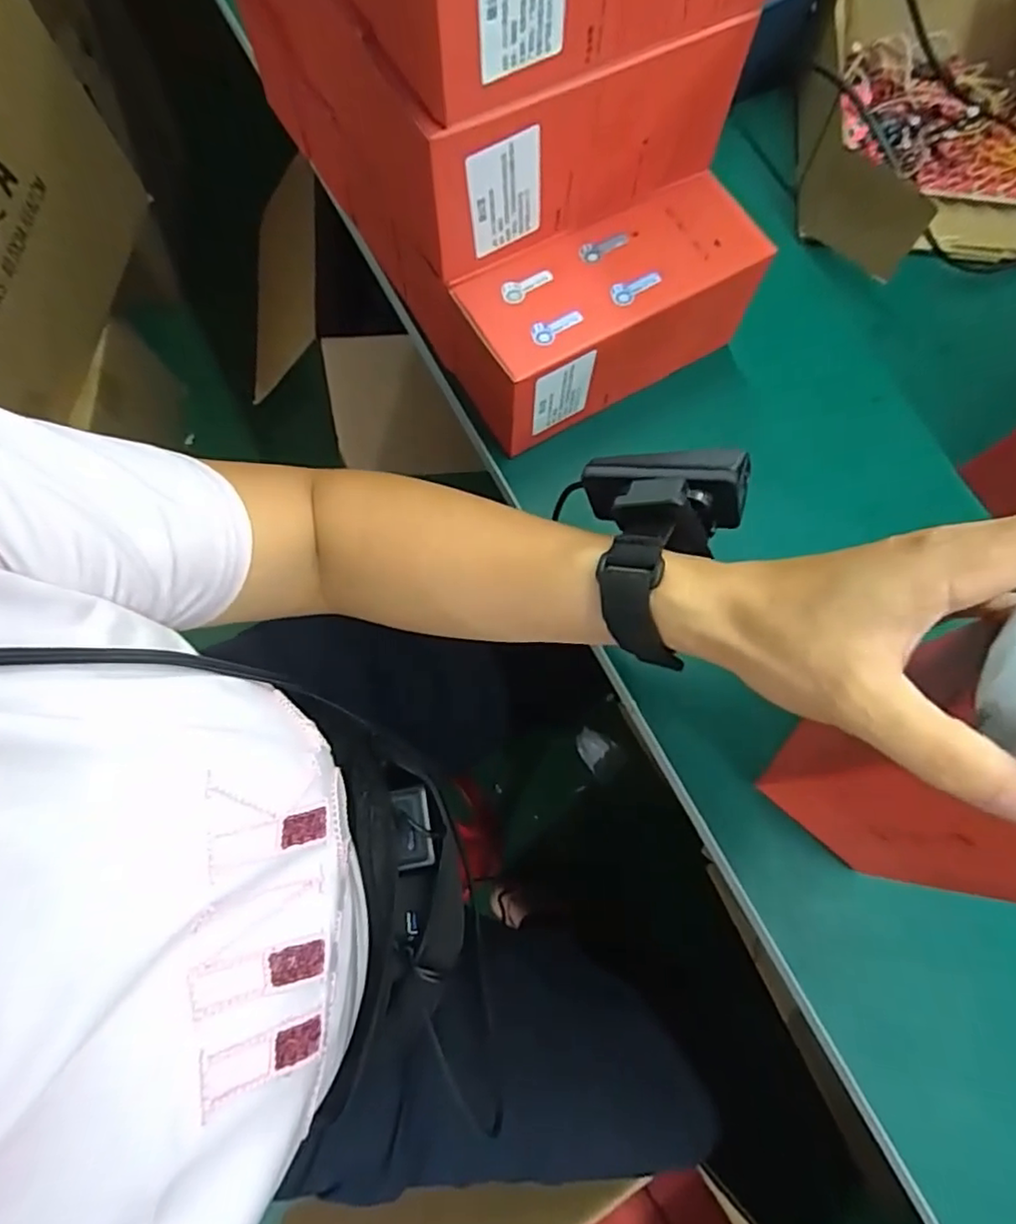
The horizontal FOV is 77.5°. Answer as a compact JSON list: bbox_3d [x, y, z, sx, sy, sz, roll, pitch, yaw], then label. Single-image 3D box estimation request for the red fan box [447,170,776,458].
[{"bbox_3d":[0.057,-0.184,0.413,0.200,0.094,0.075,-26,77,-7],"label":"red fan box"}]

